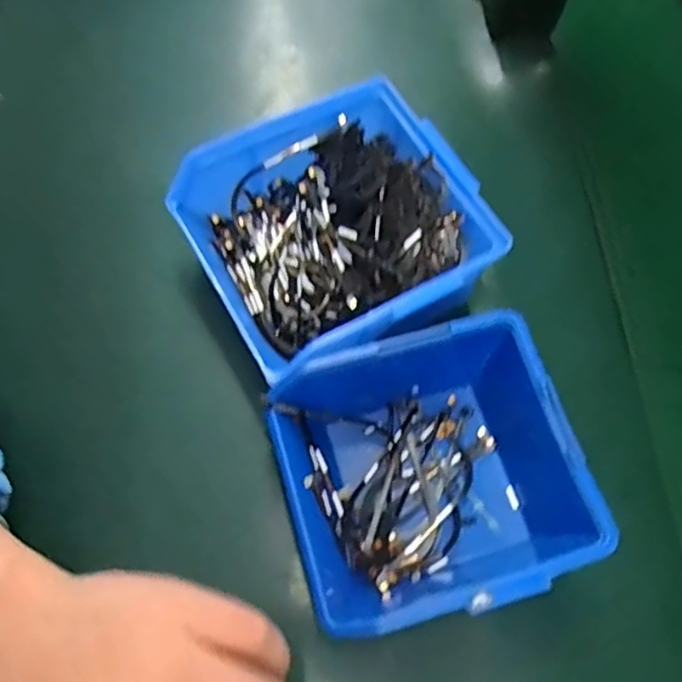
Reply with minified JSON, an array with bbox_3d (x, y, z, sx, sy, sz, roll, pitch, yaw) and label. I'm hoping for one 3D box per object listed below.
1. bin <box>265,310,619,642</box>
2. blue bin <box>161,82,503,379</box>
[{"bbox_3d":[0.044,0.066,0.310,0.137,0.084,0.119,-14,69,-11],"label":"bin"},{"bbox_3d":[-0.002,-0.054,0.344,0.139,0.062,0.136,-27,72,-15],"label":"blue bin"}]

